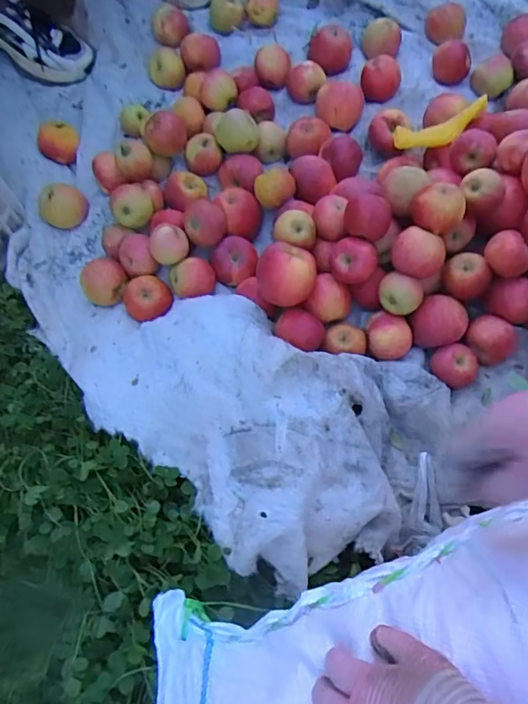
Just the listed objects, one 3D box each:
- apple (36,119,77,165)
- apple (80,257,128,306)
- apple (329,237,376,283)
[{"bbox_3d":[-0.353,-0.365,0.845,0.066,0.057,0.064,0,71,0],"label":"apple"},{"bbox_3d":[-0.241,-0.105,0.746,0.069,0.056,0.063,0,70,1],"label":"apple"},{"bbox_3d":[0.124,-0.127,0.702,0.064,0.058,0.054,12,71,5],"label":"apple"}]

